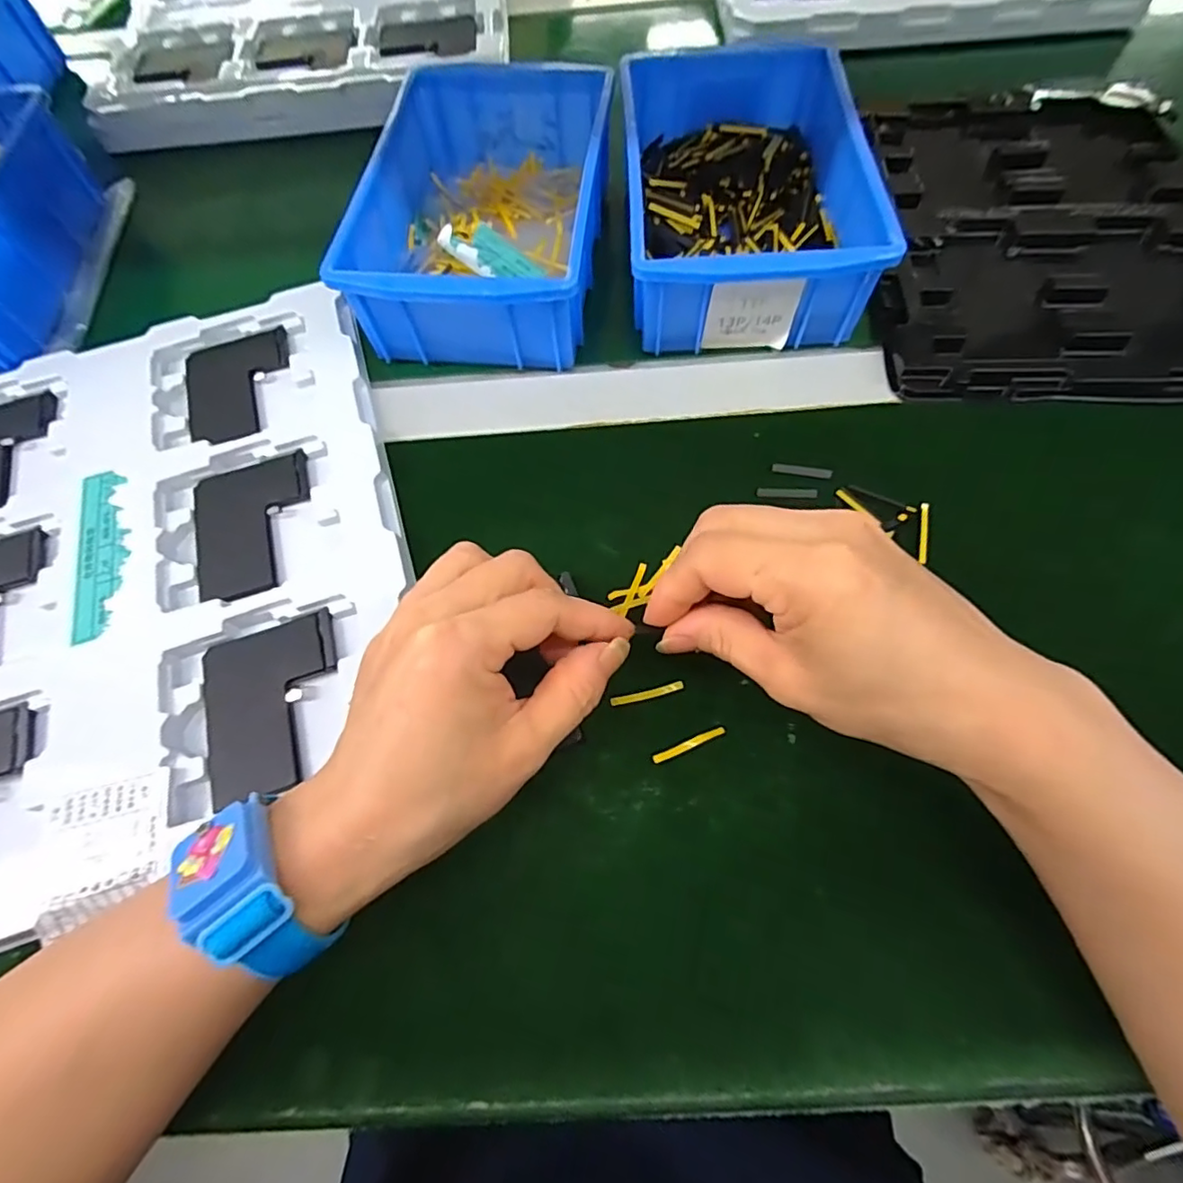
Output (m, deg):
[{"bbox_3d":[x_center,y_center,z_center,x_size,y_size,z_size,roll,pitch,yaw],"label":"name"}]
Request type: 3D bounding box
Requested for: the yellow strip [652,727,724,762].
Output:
[{"bbox_3d":[0.042,0.066,0.252,0.033,0.004,0.004,-23,67,-6],"label":"yellow strip"}]

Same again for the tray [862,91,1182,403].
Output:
[{"bbox_3d":[0.289,-0.231,0.368,0.220,0.015,0.273,3,67,5],"label":"tray"}]

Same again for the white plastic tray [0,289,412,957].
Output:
[{"bbox_3d":[-0.238,-0.010,0.294,0.274,0.017,0.309,-18,67,-5],"label":"white plastic tray"}]

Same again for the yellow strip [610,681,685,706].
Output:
[{"bbox_3d":[0.025,0.046,0.261,0.033,0.004,0.004,-12,66,-2],"label":"yellow strip"}]

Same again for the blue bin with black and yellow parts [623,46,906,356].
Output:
[{"bbox_3d":[0.090,-0.244,0.358,0.127,0.061,0.198,-2,66,3],"label":"blue bin with black and yellow parts"}]

